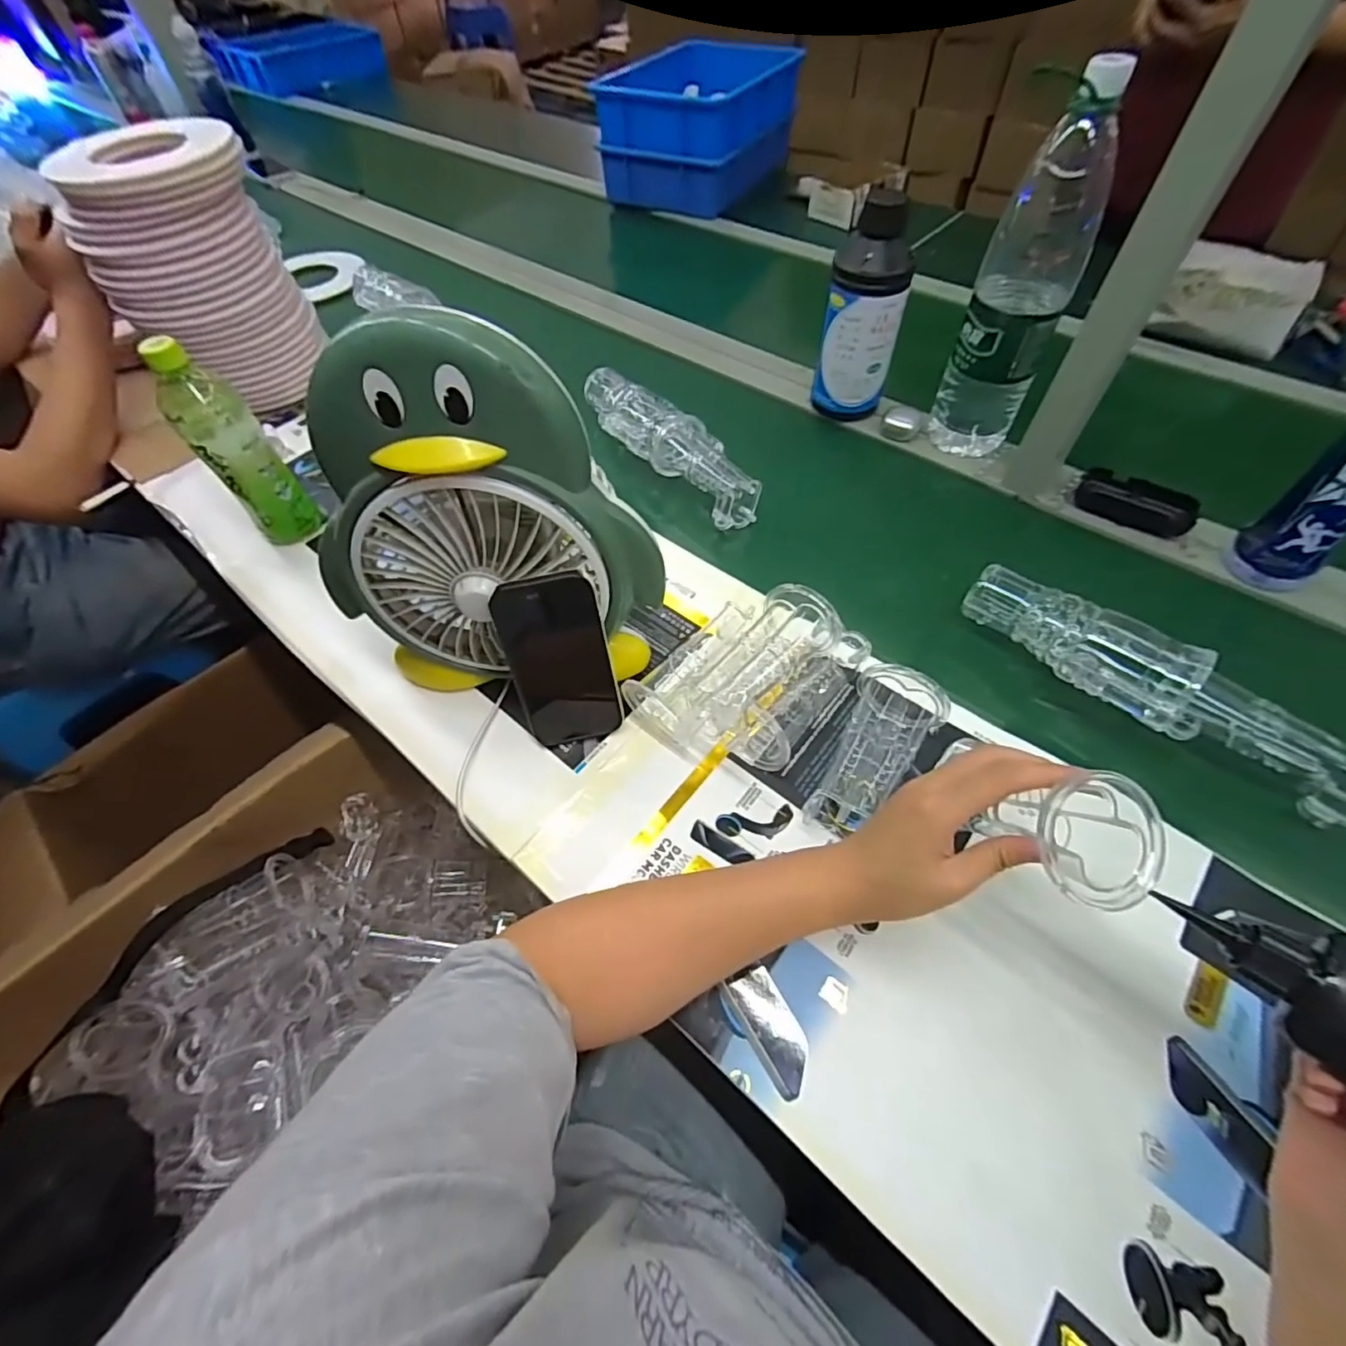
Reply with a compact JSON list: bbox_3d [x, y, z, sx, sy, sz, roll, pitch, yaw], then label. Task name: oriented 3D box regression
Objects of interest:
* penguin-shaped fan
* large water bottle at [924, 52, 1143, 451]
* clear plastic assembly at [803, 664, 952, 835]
[{"bbox_3d":[-0.143,-0.103,0.428,0.254,0.266,0.136,-1,57,2],"label":"penguin-shaped fan"},{"bbox_3d":[0.353,-0.374,0.592,0.087,0.318,0.077,-17,58,-8],"label":"large water bottle"},{"bbox_3d":[0.156,0.062,0.457,0.066,0.049,0.143,30,63,20],"label":"clear plastic assembly"}]

